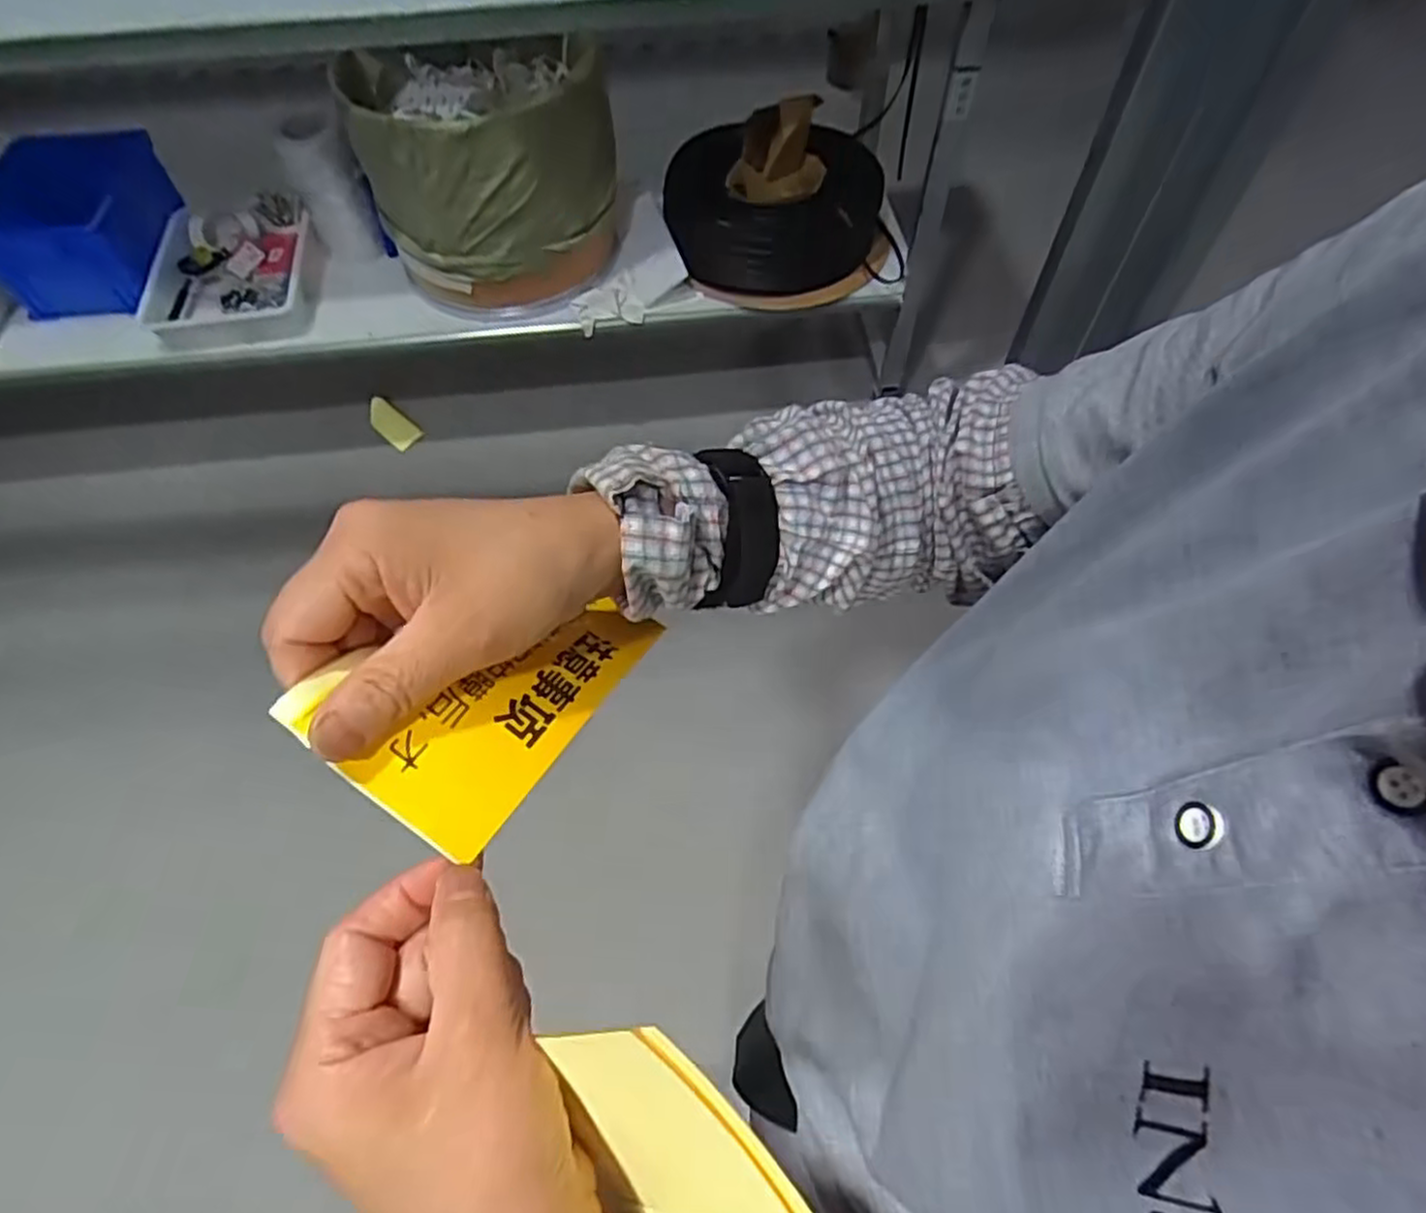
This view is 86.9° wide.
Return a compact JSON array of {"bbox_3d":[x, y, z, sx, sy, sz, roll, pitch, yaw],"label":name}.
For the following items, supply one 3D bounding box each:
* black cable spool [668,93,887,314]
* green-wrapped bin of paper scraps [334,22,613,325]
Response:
[{"bbox_3d":[0.136,-0.831,1.564,0.461,0.294,0.420,10,60,7],"label":"black cable spool"},{"bbox_3d":[-0.397,-0.816,1.394,0.457,0.461,0.475,-16,61,-8],"label":"green-wrapped bin of paper scraps"}]

